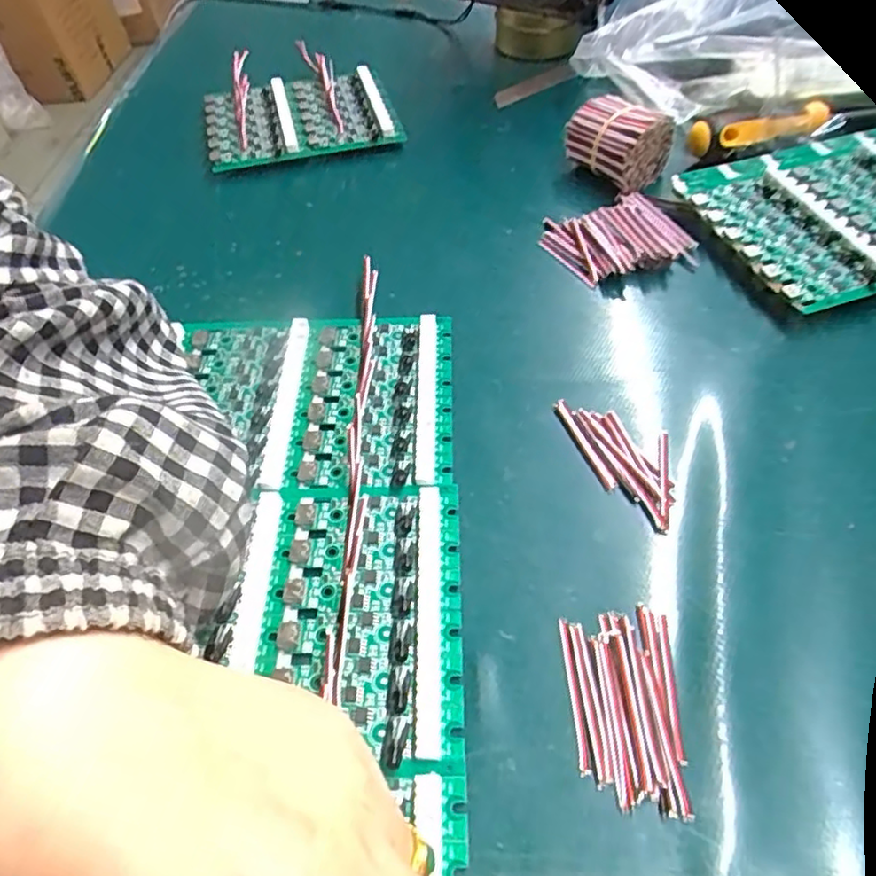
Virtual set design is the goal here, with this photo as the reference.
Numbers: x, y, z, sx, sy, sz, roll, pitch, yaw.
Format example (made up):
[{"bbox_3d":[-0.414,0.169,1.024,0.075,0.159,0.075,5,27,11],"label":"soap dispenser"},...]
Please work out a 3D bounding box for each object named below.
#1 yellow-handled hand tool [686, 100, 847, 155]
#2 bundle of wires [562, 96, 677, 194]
[{"bbox_3d":[0.191,-0.183,0.374,0.084,0.018,0.019,-9,52,-3],"label":"yellow-handled hand tool"},{"bbox_3d":[0.106,-0.178,0.376,0.034,0.033,0.056,-31,56,-19],"label":"bundle of wires"}]

